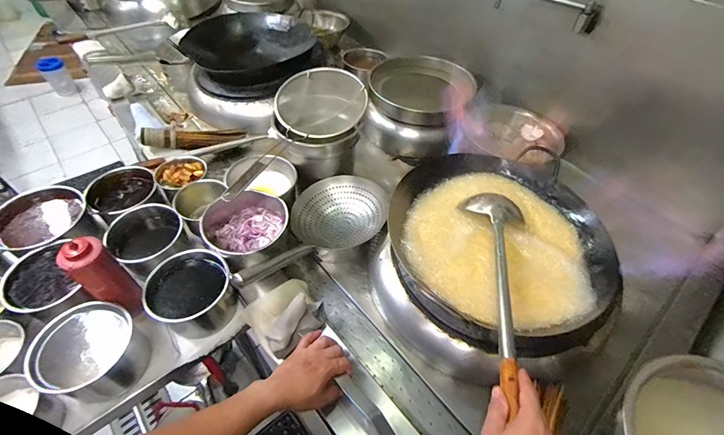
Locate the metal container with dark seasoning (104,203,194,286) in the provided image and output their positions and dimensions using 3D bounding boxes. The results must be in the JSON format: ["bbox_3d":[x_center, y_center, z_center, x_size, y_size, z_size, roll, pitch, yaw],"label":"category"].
[{"bbox_3d":[-0.488,0.060,0.814,0.154,0.099,0.150,36,57,25],"label":"metal container with dark seasoning"}]

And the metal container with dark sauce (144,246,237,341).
[{"bbox_3d":[-0.349,0.162,0.730,0.151,0.117,0.162,2,49,-2],"label":"metal container with dark sauce"}]

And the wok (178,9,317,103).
[{"bbox_3d":[-0.381,-0.574,1.256,0.435,0.142,0.406,-22,54,-20],"label":"wok"}]

